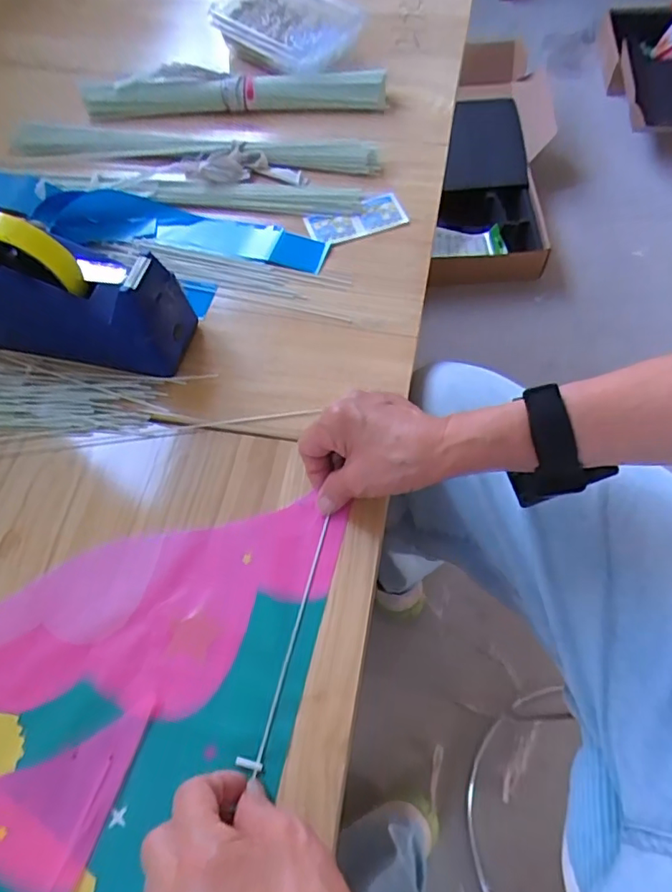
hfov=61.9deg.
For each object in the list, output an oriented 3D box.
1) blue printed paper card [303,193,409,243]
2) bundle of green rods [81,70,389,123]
[{"bbox_3d":[0.021,-0.235,0.578,0.097,0.006,0.046,-21,63,-7],"label":"blue printed paper card"},{"bbox_3d":[-0.118,-0.409,0.648,0.349,0.026,0.050,-3,64,0],"label":"bundle of green rods"}]

